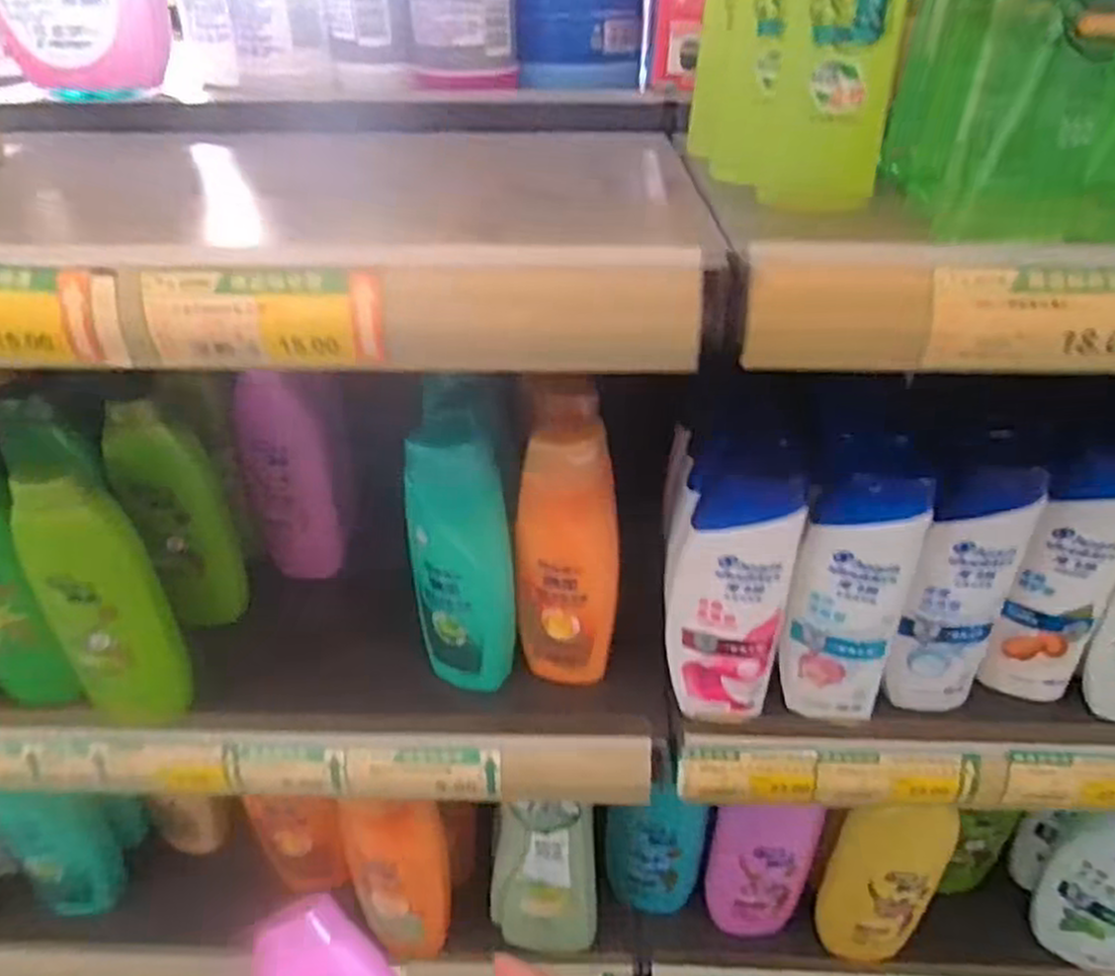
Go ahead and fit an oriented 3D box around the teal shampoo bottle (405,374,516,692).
[{"bbox_3d":[-0.054,0.038,0.431,0.055,0.165,0.044,-10,36,-15],"label":"teal shampoo bottle"}]

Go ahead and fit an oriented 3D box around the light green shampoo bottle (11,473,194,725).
[{"bbox_3d":[-0.237,0.061,0.406,0.053,0.155,0.033,-24,41,-30],"label":"light green shampoo bottle"}]

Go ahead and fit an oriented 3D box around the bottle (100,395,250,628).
[{"bbox_3d":[-0.232,0.019,0.475,0.051,0.145,0.034,-20,39,-26],"label":"bottle"}]

